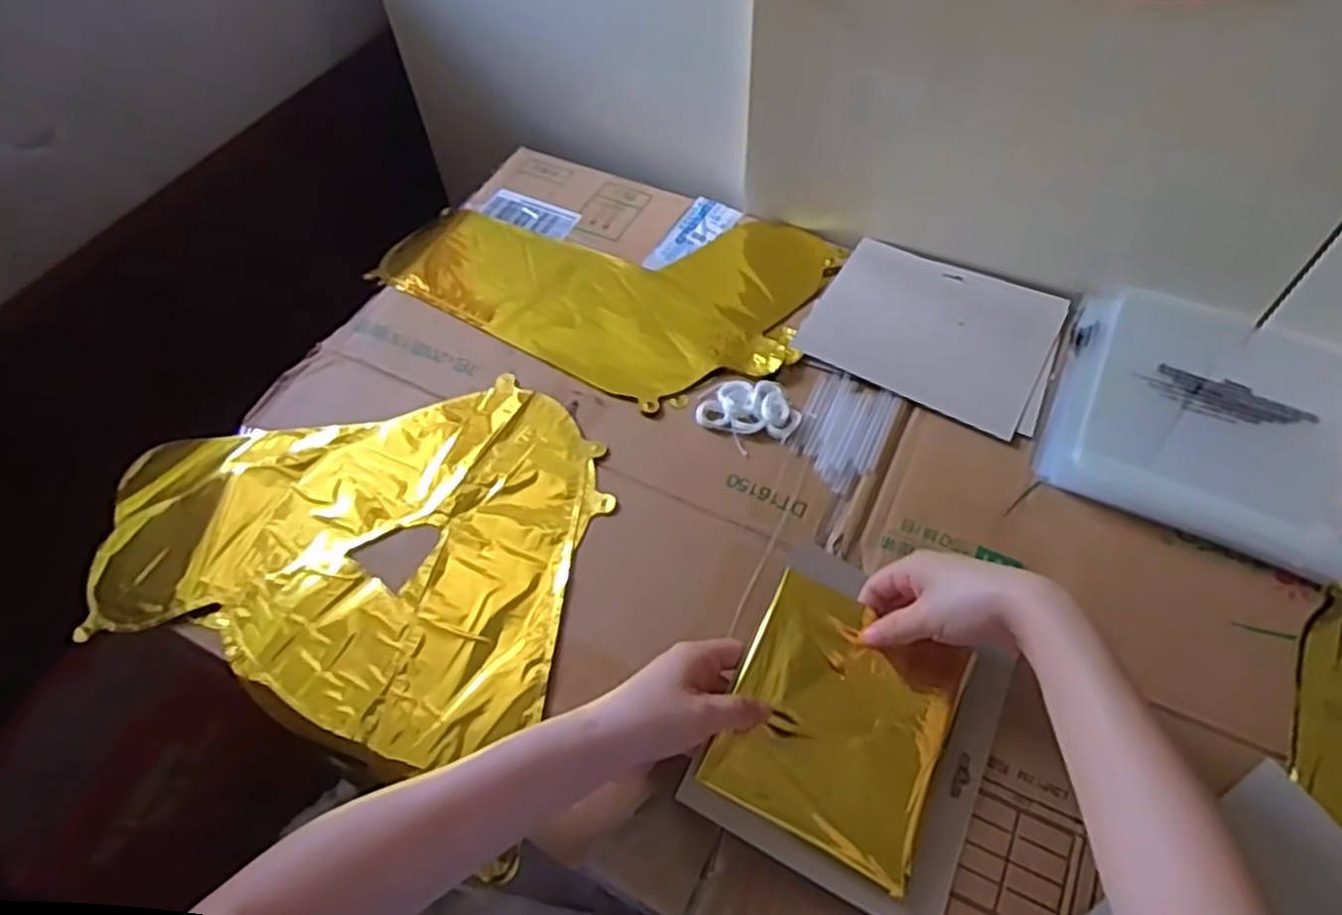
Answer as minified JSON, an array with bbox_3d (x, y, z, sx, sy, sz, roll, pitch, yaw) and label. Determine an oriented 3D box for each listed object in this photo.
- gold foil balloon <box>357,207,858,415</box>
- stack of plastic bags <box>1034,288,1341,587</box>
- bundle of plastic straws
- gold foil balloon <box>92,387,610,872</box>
[{"bbox_3d":[-0.074,-0.172,0.730,0.403,0.009,0.231,19,59,14],"label":"gold foil balloon"},{"bbox_3d":[0.425,-0.031,0.617,0.228,0.021,0.218,22,60,15],"label":"stack of plastic bags"},{"bbox_3d":[0.136,-0.021,0.626,0.067,0.005,0.103,21,60,15],"label":"bundle of plastic straws"},{"bbox_3d":[-0.246,0.060,0.602,0.371,0.034,0.279,10,58,8],"label":"gold foil balloon"}]

